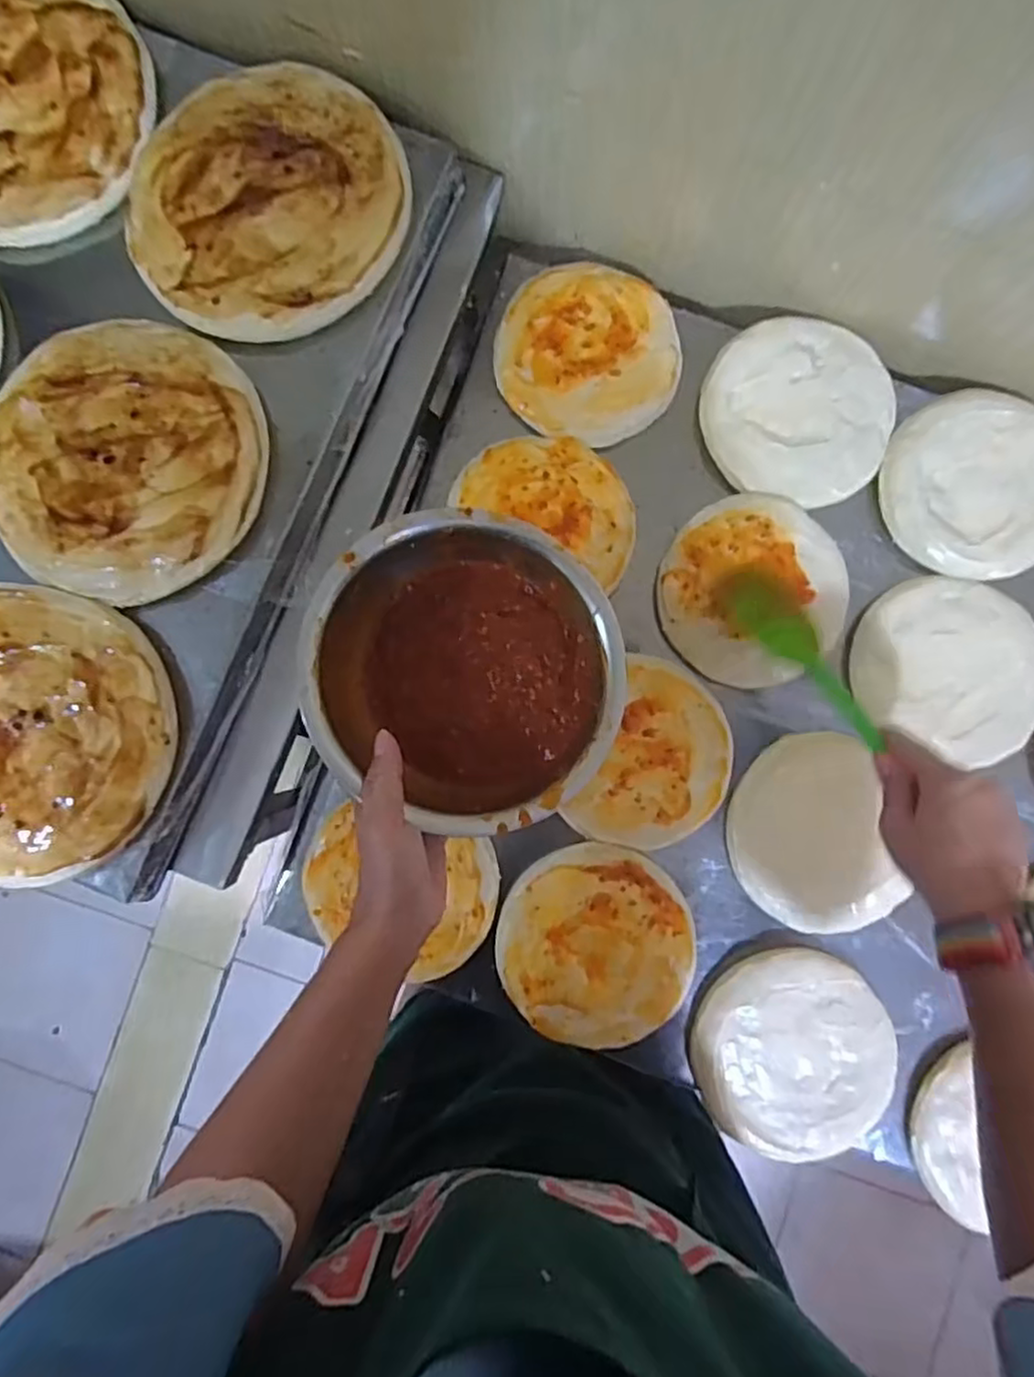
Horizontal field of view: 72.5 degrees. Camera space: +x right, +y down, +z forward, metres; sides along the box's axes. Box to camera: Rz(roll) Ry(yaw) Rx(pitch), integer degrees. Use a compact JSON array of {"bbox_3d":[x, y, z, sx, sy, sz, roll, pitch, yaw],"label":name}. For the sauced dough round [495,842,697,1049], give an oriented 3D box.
[{"bbox_3d":[0.062,0.200,0.545,0.144,0.017,0.153,0,86,-3],"label":"sauced dough round"}]

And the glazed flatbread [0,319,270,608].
[{"bbox_3d":[-0.276,-0.161,0.495,0.192,0.021,0.191,0,86,-3],"label":"glazed flatbread"}]

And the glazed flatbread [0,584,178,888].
[{"bbox_3d":[-0.340,0.030,0.484,0.199,0.019,0.193,17,86,-1],"label":"glazed flatbread"}]

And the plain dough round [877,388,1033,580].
[{"bbox_3d":[0.371,-0.165,0.563,0.145,0.016,0.144,0,86,-3],"label":"plain dough round"}]

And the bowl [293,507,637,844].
[{"bbox_3d":[-0.026,-0.012,0.442,0.180,0.074,0.179,0,86,-3],"label":"bowl"}]

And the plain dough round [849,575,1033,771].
[{"bbox_3d":[0.347,-0.016,0.564,0.147,0.018,0.137,13,86,-2],"label":"plain dough round"}]

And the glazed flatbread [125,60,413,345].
[{"bbox_3d":[-0.181,-0.351,0.504,0.193,0.017,0.194,0,86,-3],"label":"glazed flatbread"}]

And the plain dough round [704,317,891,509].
[{"bbox_3d":[0.227,-0.224,0.572,0.149,0.015,0.144,0,86,-3],"label":"plain dough round"}]

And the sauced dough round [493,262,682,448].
[{"bbox_3d":[0.058,-0.274,0.575,0.146,0.022,0.139,0,86,-3],"label":"sauced dough round"}]

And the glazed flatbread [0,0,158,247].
[{"bbox_3d":[-0.370,-0.427,0.514,0.192,0.020,0.195,0,86,-3],"label":"glazed flatbread"}]

